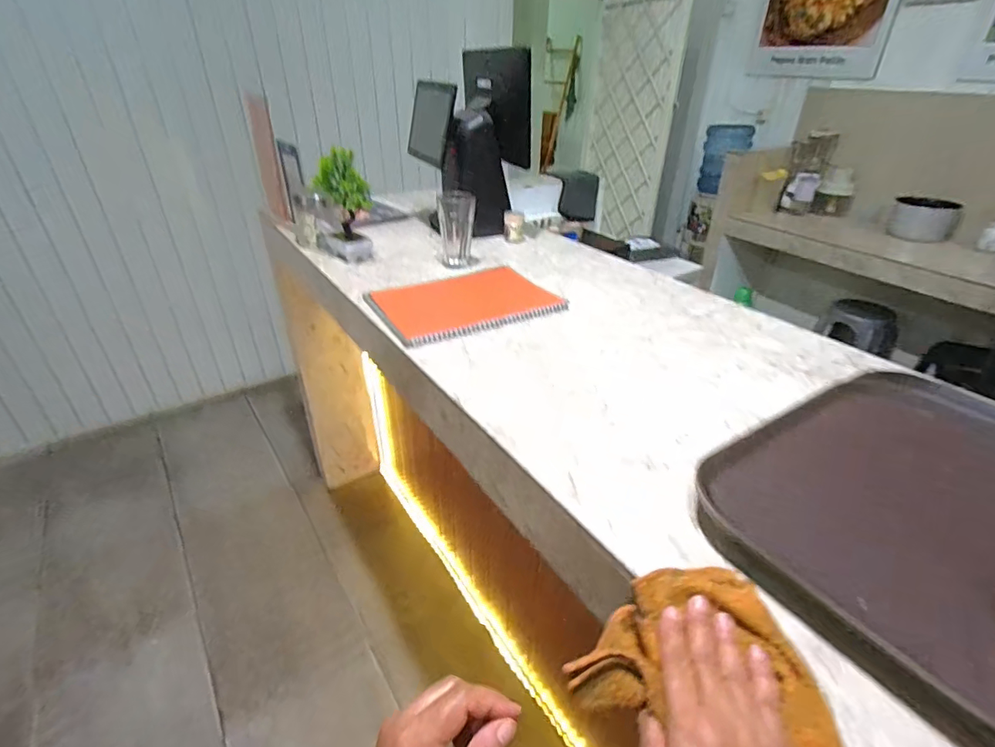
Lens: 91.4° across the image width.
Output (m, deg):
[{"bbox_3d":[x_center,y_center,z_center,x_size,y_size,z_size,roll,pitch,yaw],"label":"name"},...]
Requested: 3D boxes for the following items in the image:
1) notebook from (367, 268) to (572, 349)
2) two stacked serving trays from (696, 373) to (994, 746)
[{"bbox_3d":[-0.057,-0.140,0.918,0.327,0.018,0.236,-16,34,-27],"label":"notebook"},{"bbox_3d":[0.476,0.129,0.478,0.506,0.044,0.368,-20,36,-32],"label":"two stacked serving trays"}]

